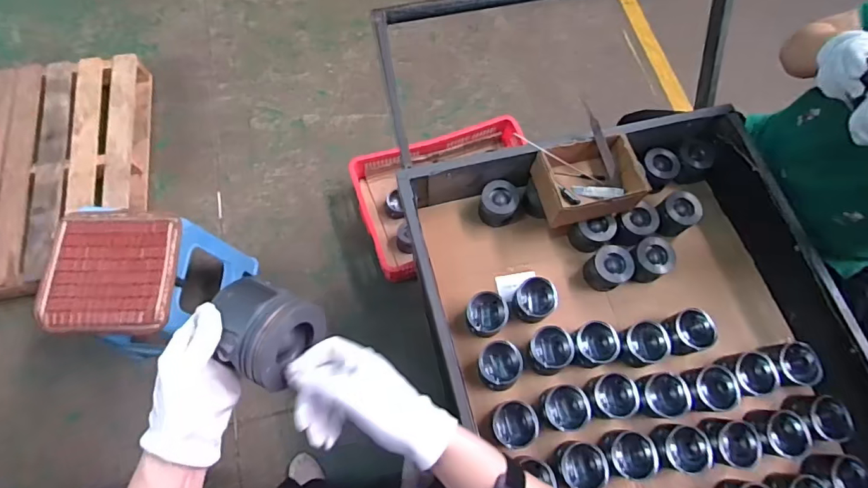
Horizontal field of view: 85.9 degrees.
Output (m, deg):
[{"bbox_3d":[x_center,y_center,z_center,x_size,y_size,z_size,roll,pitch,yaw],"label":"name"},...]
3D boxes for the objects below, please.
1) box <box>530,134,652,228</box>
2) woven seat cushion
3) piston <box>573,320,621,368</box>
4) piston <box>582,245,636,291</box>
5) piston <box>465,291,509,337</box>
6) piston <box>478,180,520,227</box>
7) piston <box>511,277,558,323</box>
[{"bbox_3d":[0.336,-0.135,1.021,0.202,0.091,0.165,-12,71,-7],"label":"box"},{"bbox_3d":[-0.770,0.064,1.115,0.294,0.029,0.294,-1,70,-3],"label":"woven seat cushion"},{"bbox_3d":[0.328,0.212,0.973,0.097,0.090,0.084,-16,71,-9],"label":"piston"},{"bbox_3d":[0.381,0.054,1.015,0.083,0.080,0.079,1,70,-3],"label":"piston"},{"bbox_3d":[0.107,0.155,1.002,0.092,0.074,0.085,1,70,-3],"label":"piston"},{"bbox_3d":[0.146,-0.089,1.057,0.083,0.064,0.087,1,70,-3],"label":"piston"},{"bbox_3d":[0.213,0.124,1.006,0.082,0.086,0.082,1,70,-3],"label":"piston"}]

